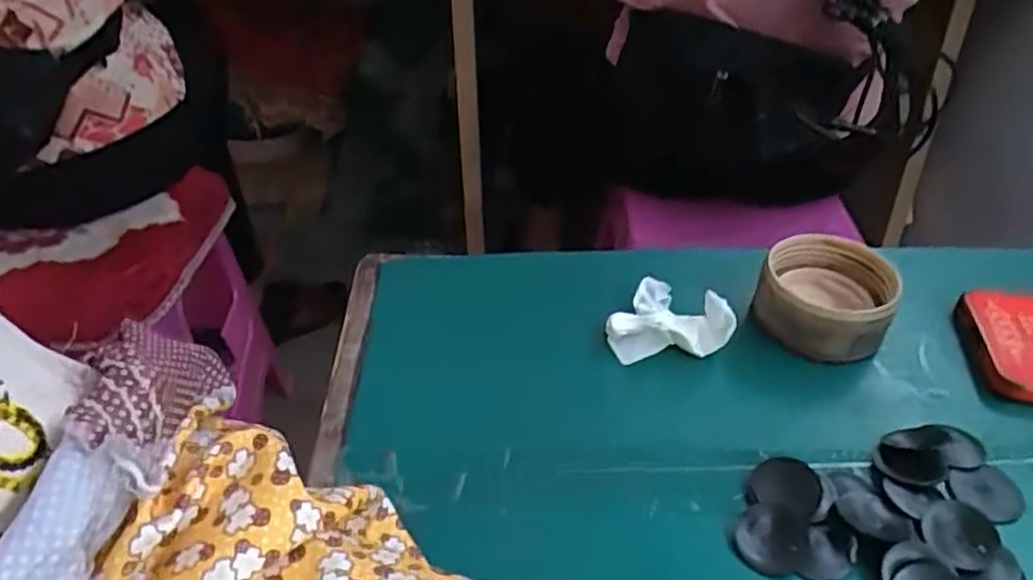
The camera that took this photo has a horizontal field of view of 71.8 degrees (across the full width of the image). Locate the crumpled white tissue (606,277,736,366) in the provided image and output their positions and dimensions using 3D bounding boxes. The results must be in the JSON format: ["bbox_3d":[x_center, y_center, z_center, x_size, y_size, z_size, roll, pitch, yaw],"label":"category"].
[{"bbox_3d":[0.077,0.011,0.369,0.059,0.029,0.041,-4,40,-6],"label":"crumpled white tissue"}]

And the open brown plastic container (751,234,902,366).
[{"bbox_3d":[0.162,0.003,0.375,0.066,0.039,0.068,1,39,-1],"label":"open brown plastic container"}]

